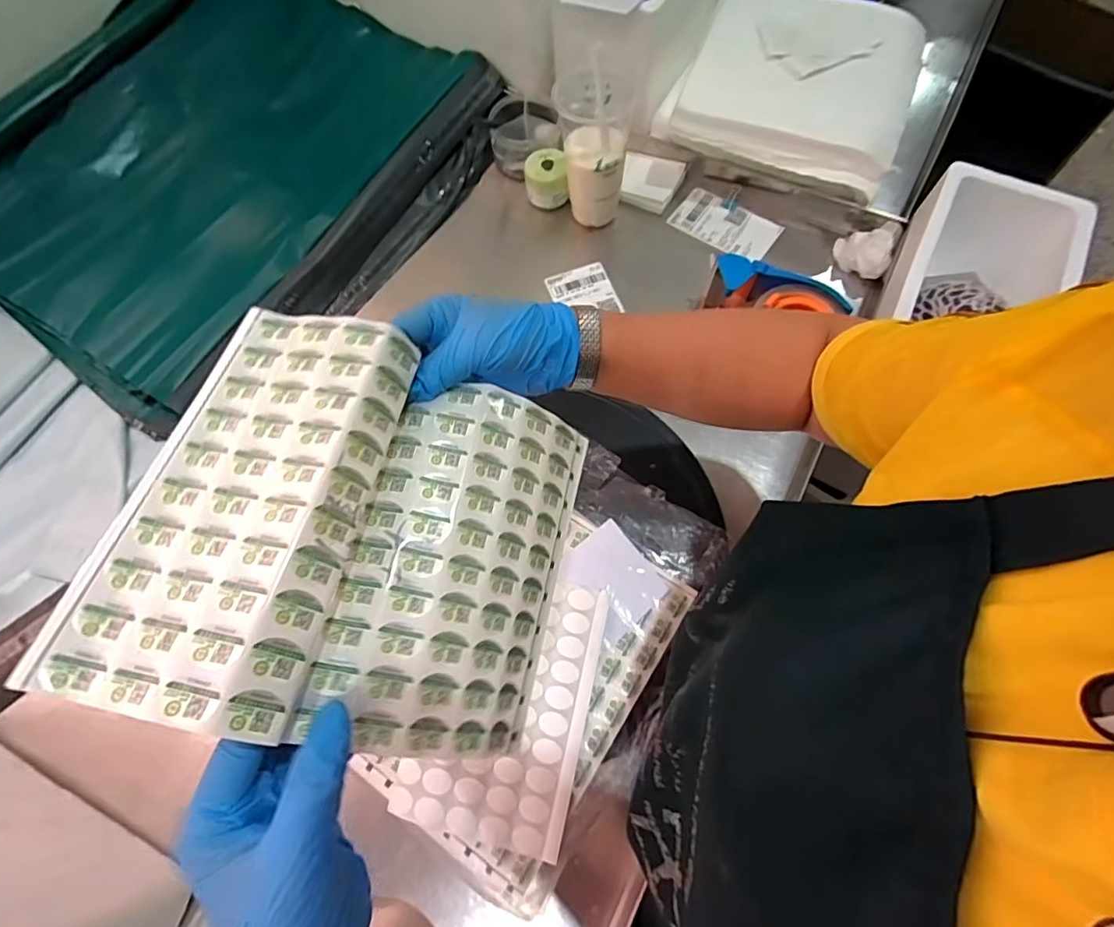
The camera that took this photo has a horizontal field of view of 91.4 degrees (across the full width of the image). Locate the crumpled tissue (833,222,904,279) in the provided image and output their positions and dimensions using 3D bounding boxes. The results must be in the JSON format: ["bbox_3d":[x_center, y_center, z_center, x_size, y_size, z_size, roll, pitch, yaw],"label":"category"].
[{"bbox_3d":[0.374,-0.261,0.658,0.064,0.043,0.056,31,72,14],"label":"crumpled tissue"}]

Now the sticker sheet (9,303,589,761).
[{"bbox_3d":[-0.090,0.035,0.291,0.226,0.049,0.202,23,63,-24],"label":"sticker sheet"}]

